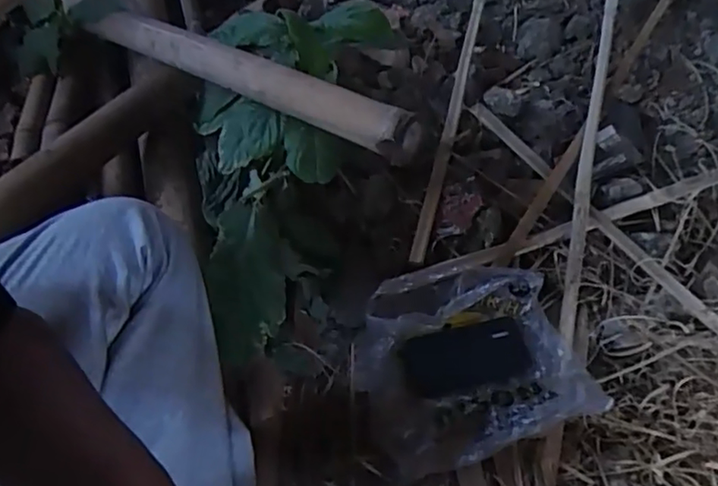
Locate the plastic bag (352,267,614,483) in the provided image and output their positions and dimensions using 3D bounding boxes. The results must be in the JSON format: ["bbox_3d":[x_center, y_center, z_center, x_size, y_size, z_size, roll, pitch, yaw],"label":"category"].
[{"bbox_3d":[0.143,0.147,0.777,0.293,0.057,0.244,-17,60,-14],"label":"plastic bag"}]

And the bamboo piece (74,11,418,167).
[{"bbox_3d":[-0.164,-0.223,0.770,0.561,0.057,0.049,27,58,28],"label":"bamboo piece"}]

